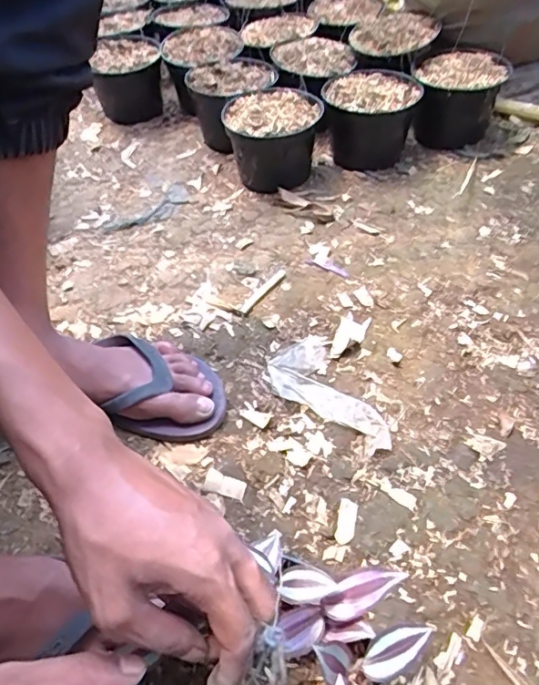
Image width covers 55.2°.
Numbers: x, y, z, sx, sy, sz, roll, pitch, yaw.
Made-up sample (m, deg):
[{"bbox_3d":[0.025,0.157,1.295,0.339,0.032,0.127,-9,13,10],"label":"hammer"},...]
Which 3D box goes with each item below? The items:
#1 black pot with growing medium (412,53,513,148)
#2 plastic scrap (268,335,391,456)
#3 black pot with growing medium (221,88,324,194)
[{"bbox_3d":[0.304,-0.386,0.837,0.132,0.117,0.123,-1,52,7],"label":"black pot with growing medium"},{"bbox_3d":[0.056,0.057,0.559,0.082,0.011,0.164,-21,53,-13],"label":"plastic scrap"},{"bbox_3d":[0.005,-0.310,0.808,0.138,0.110,0.151,-4,51,5],"label":"black pot with growing medium"}]

